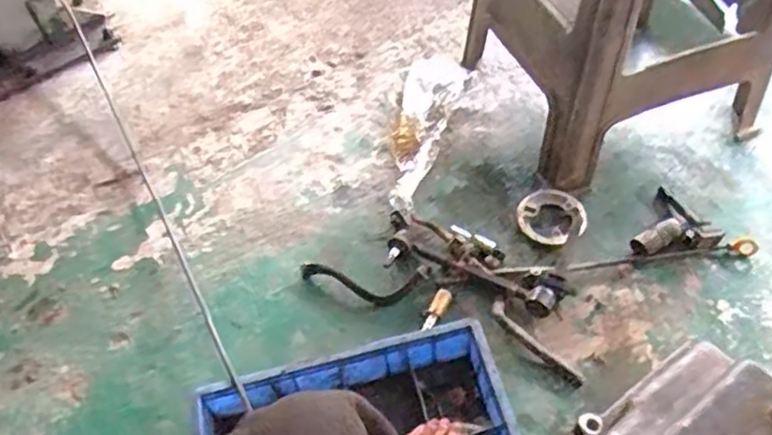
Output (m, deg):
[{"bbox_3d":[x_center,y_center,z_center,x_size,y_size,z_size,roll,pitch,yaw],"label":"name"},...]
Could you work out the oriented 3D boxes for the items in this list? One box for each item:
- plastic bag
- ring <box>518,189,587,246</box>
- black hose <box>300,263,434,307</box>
[{"bbox_3d":[0.060,-0.184,1.344,0.124,0.022,0.430,13,55,17],"label":"plastic bag"},{"bbox_3d":[0.287,-0.005,1.178,0.113,0.016,0.116,-4,52,5],"label":"ring"},{"bbox_3d":[-0.039,0.110,1.128,0.218,0.022,0.070,3,53,9],"label":"black hose"}]

